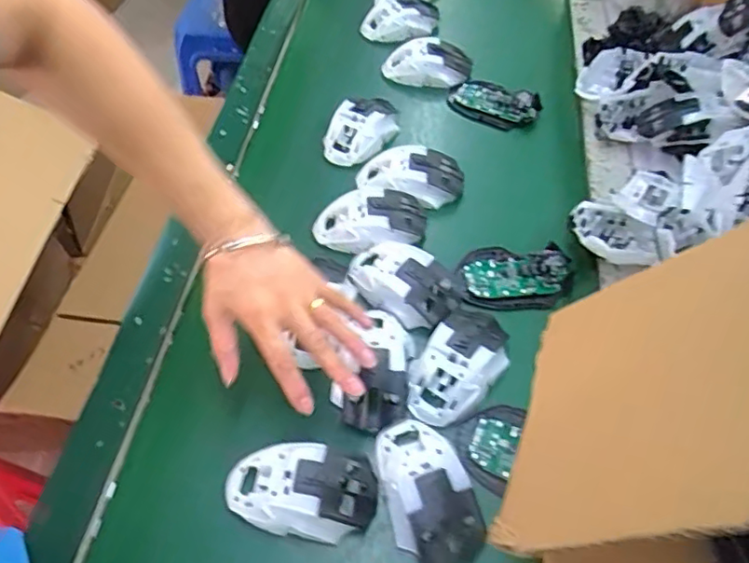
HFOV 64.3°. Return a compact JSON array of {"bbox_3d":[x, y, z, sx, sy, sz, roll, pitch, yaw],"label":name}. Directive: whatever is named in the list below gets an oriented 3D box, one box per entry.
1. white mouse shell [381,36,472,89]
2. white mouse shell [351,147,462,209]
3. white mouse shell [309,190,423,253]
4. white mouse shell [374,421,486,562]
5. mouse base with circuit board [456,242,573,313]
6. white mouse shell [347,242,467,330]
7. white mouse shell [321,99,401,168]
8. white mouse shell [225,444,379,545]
[{"bbox_3d":[0.070,-0.293,0.801,0.117,0.043,0.064,19,57,16],"label":"white mouse shell"},{"bbox_3d":[0.039,-0.116,0.663,0.116,0.030,0.065,-3,53,1],"label":"white mouse shell"},{"bbox_3d":[-0.006,-0.064,0.625,0.115,0.031,0.066,-2,53,2],"label":"white mouse shell"},{"bbox_3d":[0.039,0.159,0.459,0.062,0.028,0.115,-17,54,-10],"label":"white mouse shell"},{"bbox_3d":[0.139,-0.003,0.589,0.106,0.015,0.067,1,69,8],"label":"mouse base with circuit board"},{"bbox_3d":[0.026,-0.002,0.578,0.112,0.034,0.070,23,58,19],"label":"white mouse shell"},{"bbox_3d":[-0.016,-0.184,0.717,0.063,0.039,0.105,32,61,24],"label":"white mouse shell"},{"bbox_3d":[-0.058,0.163,0.463,0.116,0.031,0.062,6,54,8],"label":"white mouse shell"}]

